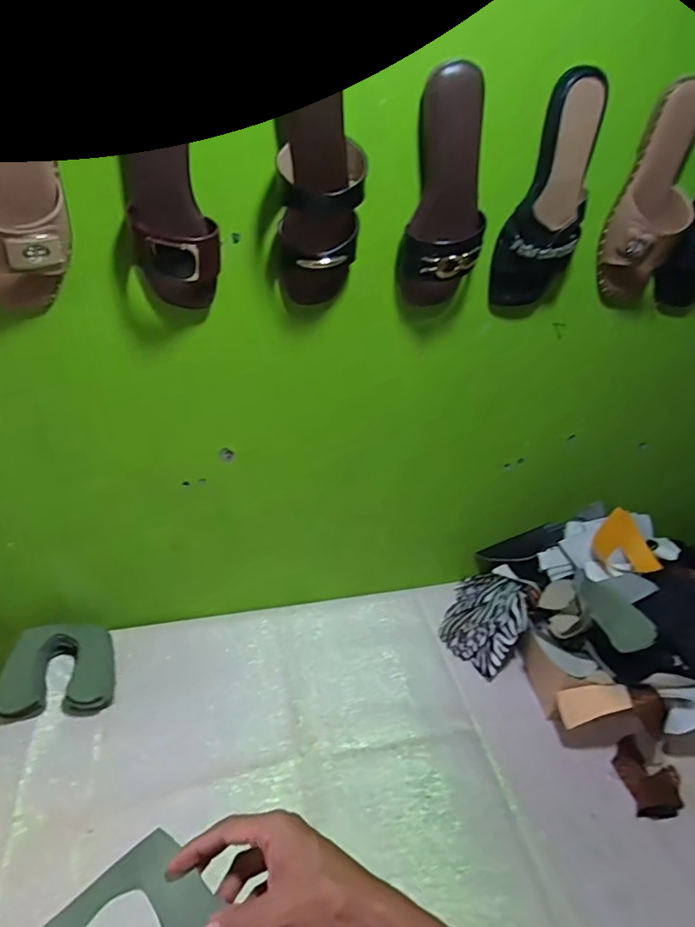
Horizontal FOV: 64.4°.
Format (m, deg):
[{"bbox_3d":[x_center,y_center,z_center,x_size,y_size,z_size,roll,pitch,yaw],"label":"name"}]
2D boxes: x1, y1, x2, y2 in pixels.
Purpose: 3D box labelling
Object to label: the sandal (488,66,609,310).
[{"bbox_3d":[0.232,-0.301,0.645,0.092,0.238,0.072,12,36,11],"label":"sandal"}]

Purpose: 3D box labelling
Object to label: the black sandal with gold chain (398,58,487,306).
[{"bbox_3d":[0.114,-0.290,0.615,0.085,0.233,0.050,-11,37,-20],"label":"black sandal with gold chain"}]

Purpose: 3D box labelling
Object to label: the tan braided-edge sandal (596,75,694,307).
[{"bbox_3d":[0.367,-0.307,0.666,0.088,0.237,0.079,22,38,23],"label":"tan braided-edge sandal"}]

